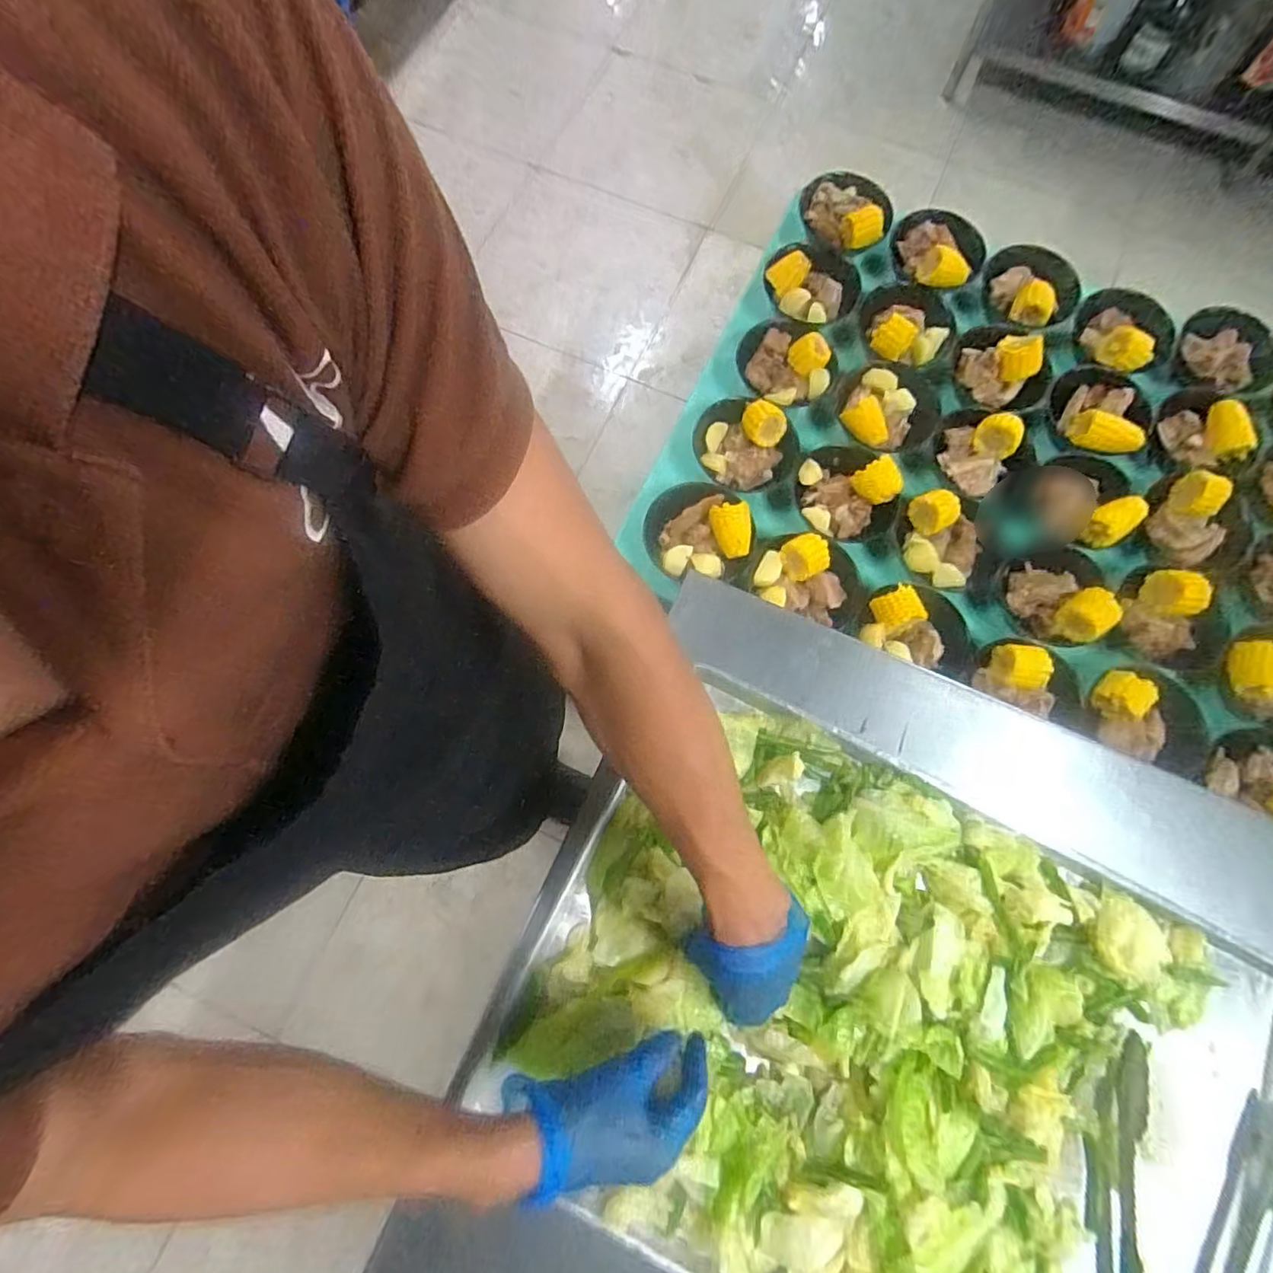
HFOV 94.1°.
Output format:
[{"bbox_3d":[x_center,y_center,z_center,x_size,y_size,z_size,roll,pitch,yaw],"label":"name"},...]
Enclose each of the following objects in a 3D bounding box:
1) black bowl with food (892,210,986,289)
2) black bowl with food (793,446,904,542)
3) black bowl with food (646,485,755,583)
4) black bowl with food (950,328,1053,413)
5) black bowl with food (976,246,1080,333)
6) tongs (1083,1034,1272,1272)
[{"bbox_3d":[0.448,-0.571,0.891,0.136,0.060,0.114,25,76,6],"label":"black bowl with food"},{"bbox_3d":[0.278,-0.190,0.781,0.132,0.068,0.125,0,75,-1],"label":"black bowl with food"},{"bbox_3d":[0.084,-0.135,0.750,0.124,0.059,0.120,-3,75,-2],"label":"black bowl with food"},{"bbox_3d":[0.524,-0.389,0.845,0.132,0.058,0.127,-3,75,-1],"label":"black bowl with food"},{"bbox_3d":[0.566,-0.500,0.861,0.132,0.053,0.120,0,75,-1],"label":"black bowl with food"},{"bbox_3d":[0.432,0.505,0.482,0.145,0.029,0.296,25,76,6],"label":"tongs"}]

